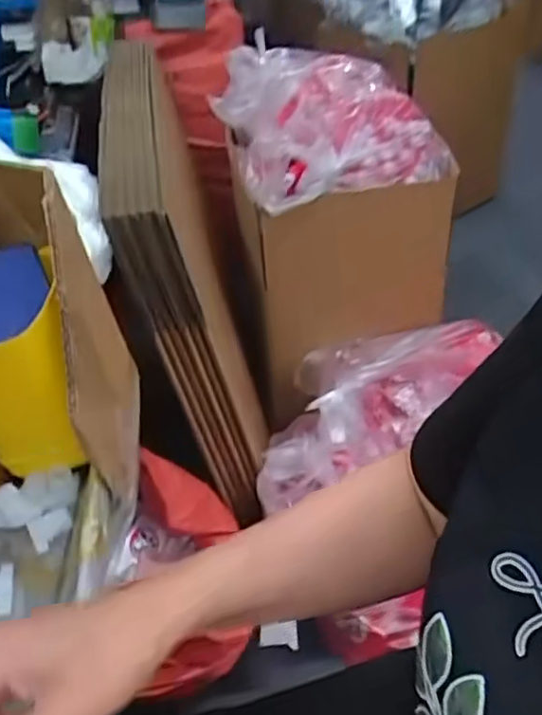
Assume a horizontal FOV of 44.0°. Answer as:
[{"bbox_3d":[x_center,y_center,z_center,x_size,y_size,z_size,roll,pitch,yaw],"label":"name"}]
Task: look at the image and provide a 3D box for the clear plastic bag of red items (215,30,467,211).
[{"bbox_3d":[0.106,-0.500,1.381,0.411,0.147,0.583,-9,38,-8],"label":"clear plastic bag of red items"}]

